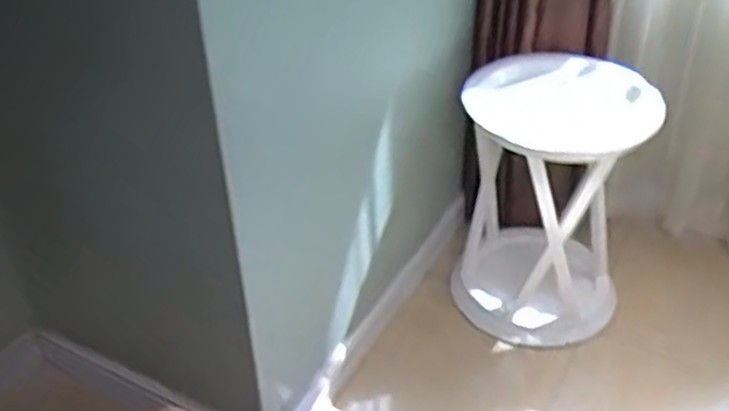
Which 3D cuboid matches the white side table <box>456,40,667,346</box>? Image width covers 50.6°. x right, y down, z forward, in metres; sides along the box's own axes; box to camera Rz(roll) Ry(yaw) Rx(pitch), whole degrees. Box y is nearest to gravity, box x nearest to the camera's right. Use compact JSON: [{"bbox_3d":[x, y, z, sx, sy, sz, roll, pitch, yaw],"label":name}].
[{"bbox_3d":[0.433,-0.014,1.821,0.395,0.580,0.448,13,40,18],"label":"white side table"}]

